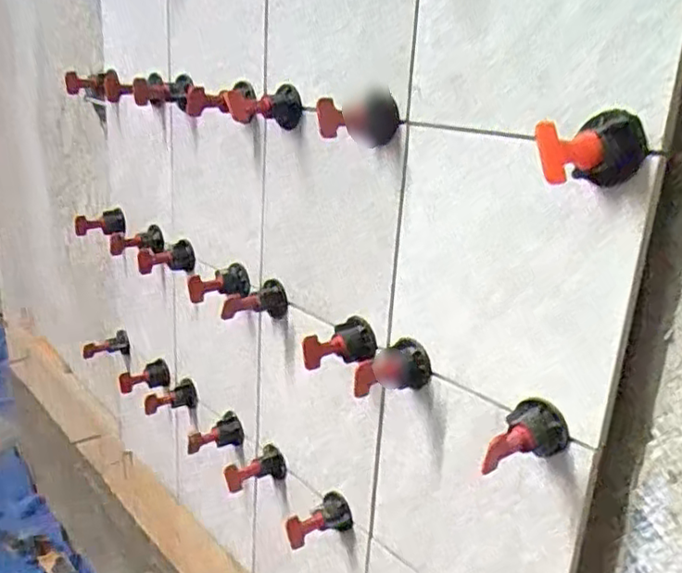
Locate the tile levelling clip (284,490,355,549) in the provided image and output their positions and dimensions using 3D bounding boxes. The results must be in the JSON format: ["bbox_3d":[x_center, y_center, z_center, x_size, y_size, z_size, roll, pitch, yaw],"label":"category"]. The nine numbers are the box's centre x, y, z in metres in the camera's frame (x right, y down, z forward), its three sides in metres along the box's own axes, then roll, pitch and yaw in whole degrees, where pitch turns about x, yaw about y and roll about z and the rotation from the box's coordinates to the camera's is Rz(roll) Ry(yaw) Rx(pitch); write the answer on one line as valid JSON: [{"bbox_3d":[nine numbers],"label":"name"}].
[{"bbox_3d":[-0.017,0.178,0.485,0.029,0.027,0.045,19,24,38],"label":"tile levelling clip"}]

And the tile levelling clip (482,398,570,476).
[{"bbox_3d":[0.097,0.079,0.331,0.031,0.027,0.042,15,22,31],"label":"tile levelling clip"}]

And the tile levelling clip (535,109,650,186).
[{"bbox_3d":[0.106,-0.057,0.271,0.028,0.030,0.056,18,24,37],"label":"tile levelling clip"}]

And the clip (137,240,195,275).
[{"bbox_3d":[-0.167,-0.028,0.611,0.052,0.031,0.026,-2,20,-14],"label":"clip"}]

